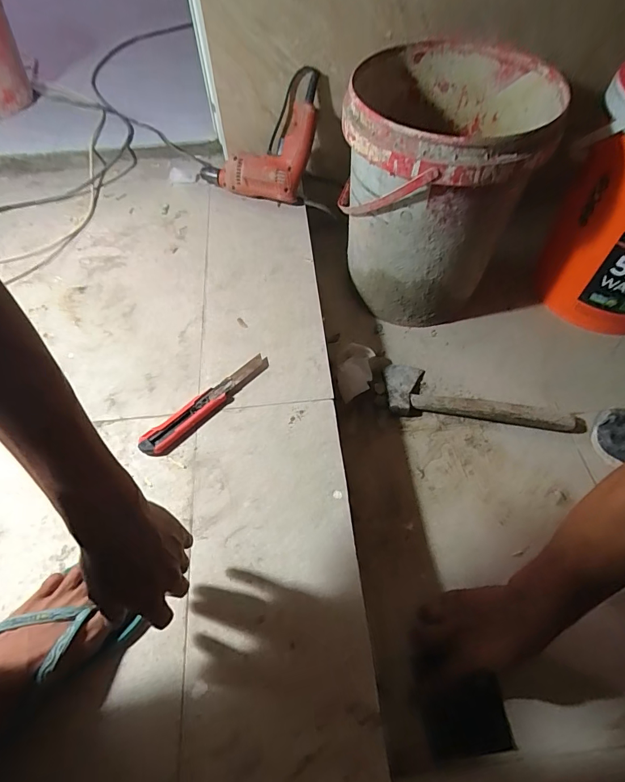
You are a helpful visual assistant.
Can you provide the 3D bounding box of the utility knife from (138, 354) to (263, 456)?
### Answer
[{"bbox_3d":[-0.152,0.016,0.581,0.037,0.015,0.206,37,66,22],"label":"utility knife"}]

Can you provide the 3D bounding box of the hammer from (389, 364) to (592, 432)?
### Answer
[{"bbox_3d":[0.297,0.006,0.713,0.333,0.031,0.105,6,57,4],"label":"hammer"}]

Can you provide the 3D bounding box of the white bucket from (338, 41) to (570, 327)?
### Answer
[{"bbox_3d":[0.211,-0.351,0.750,0.293,0.361,0.332,14,58,9],"label":"white bucket"}]

